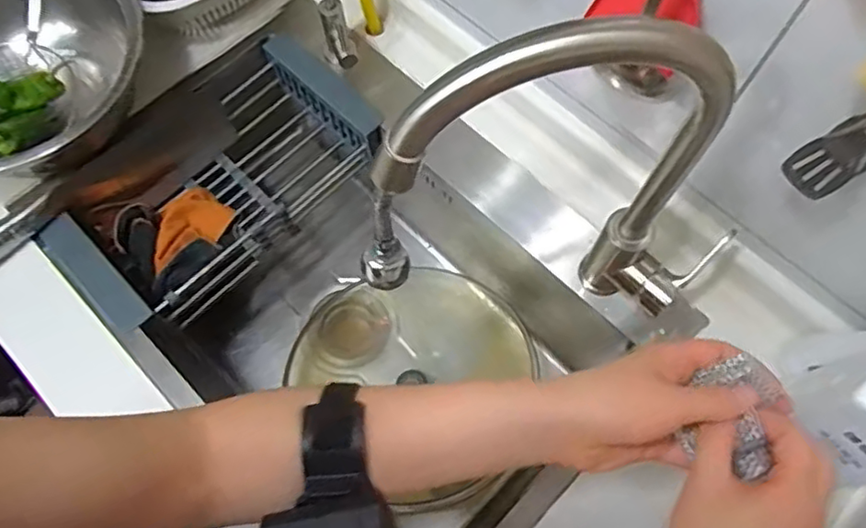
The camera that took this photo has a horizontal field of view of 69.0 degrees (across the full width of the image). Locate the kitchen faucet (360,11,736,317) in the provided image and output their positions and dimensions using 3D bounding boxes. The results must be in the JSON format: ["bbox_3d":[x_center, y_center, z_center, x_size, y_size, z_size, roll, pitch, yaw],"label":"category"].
[{"bbox_3d":[0.097,-0.040,0.479,0.296,0.374,0.062,-1,68,0],"label":"kitchen faucet"}]

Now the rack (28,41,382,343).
[{"bbox_3d":[-0.244,-0.091,0.764,0.173,0.110,0.389,37,73,14],"label":"rack"}]

